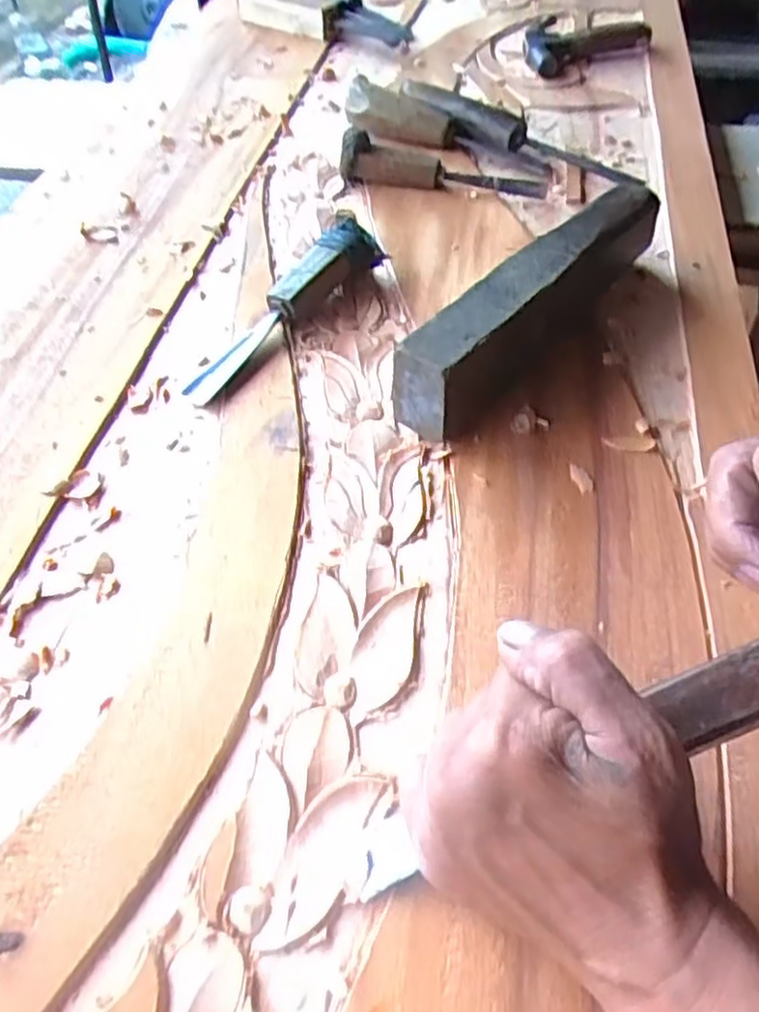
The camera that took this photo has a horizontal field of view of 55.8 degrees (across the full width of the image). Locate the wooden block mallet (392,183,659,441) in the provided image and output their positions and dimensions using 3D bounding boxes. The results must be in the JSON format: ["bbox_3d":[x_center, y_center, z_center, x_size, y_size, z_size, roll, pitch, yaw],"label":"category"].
[{"bbox_3d":[0.107,-0.138,0.483,0.045,0.062,0.259,33,58,23],"label":"wooden block mallet"}]

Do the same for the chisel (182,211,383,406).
[{"bbox_3d":[-0.070,-0.137,0.503,0.032,0.028,0.181,32,70,23],"label":"chisel"}]

